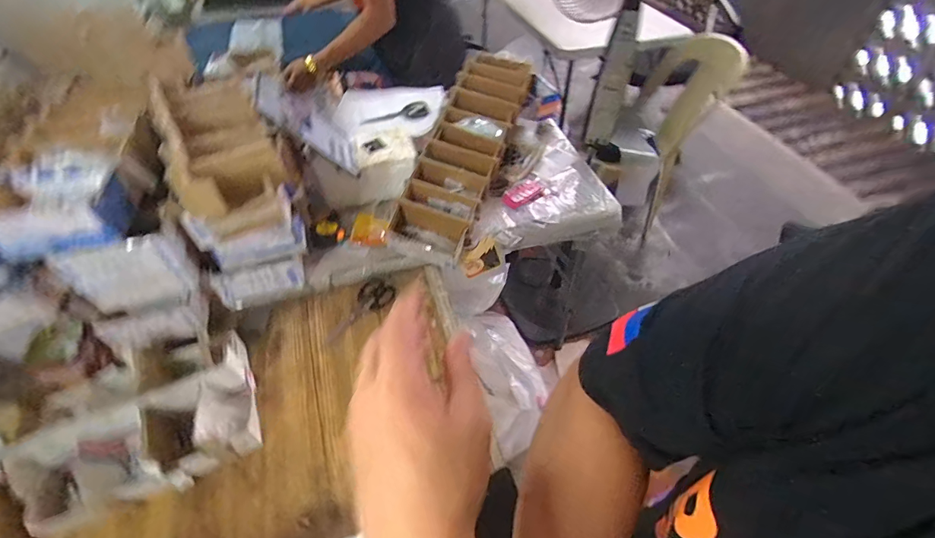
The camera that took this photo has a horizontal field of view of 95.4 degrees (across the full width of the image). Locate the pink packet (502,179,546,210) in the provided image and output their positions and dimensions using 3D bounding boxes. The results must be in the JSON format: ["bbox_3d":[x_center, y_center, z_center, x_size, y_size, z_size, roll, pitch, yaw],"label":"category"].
[{"bbox_3d":[0.134,-0.188,1.056,0.120,0.014,0.062,-29,55,-22],"label":"pink packet"}]

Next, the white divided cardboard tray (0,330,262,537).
[{"bbox_3d":[-0.519,0.219,0.688,0.309,0.095,0.271,-17,51,-13],"label":"white divided cardboard tray"}]

